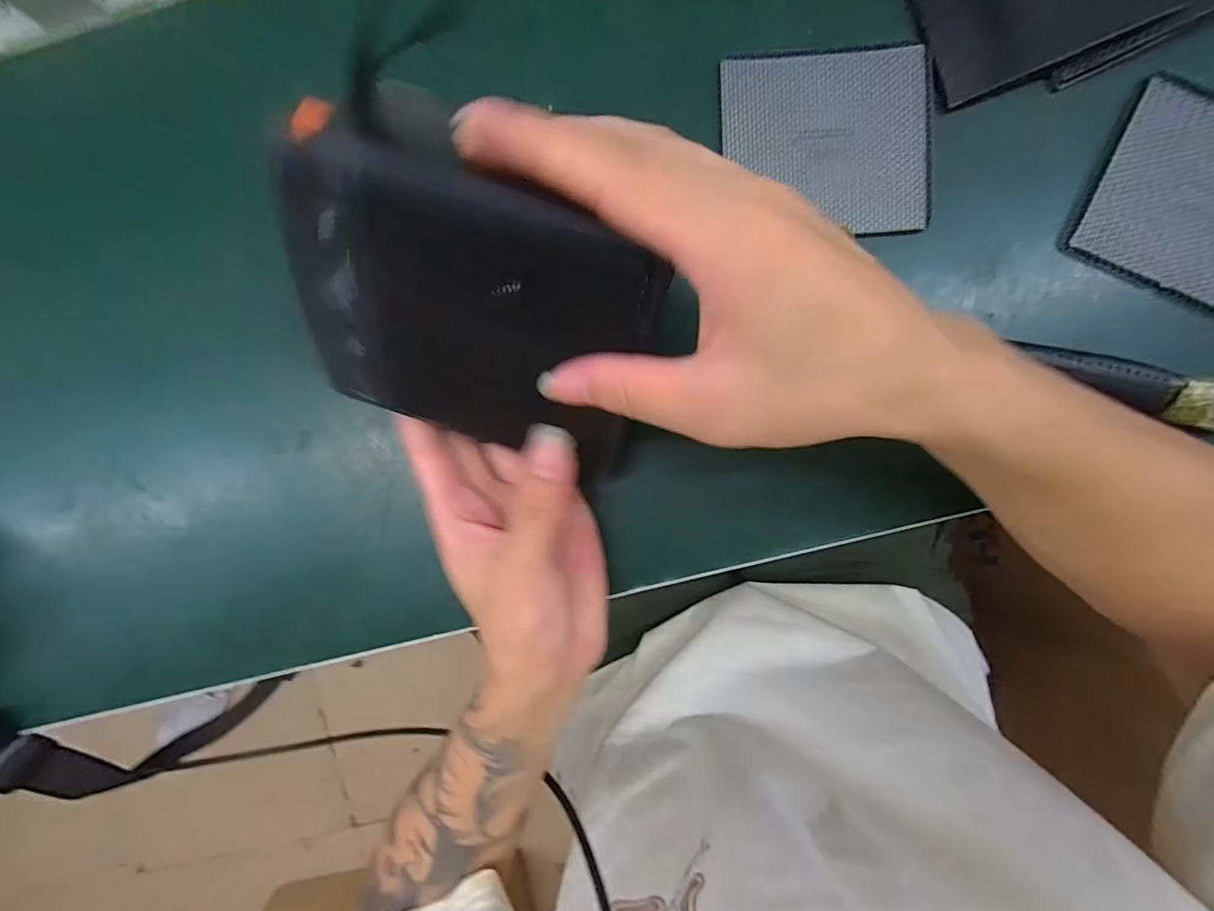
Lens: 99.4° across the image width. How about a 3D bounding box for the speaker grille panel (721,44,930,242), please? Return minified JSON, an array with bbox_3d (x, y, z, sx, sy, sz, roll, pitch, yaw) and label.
[{"bbox_3d":[0.118,-0.170,0.282,0.106,0.012,0.093,-1,93,3],"label":"speaker grille panel"}]

